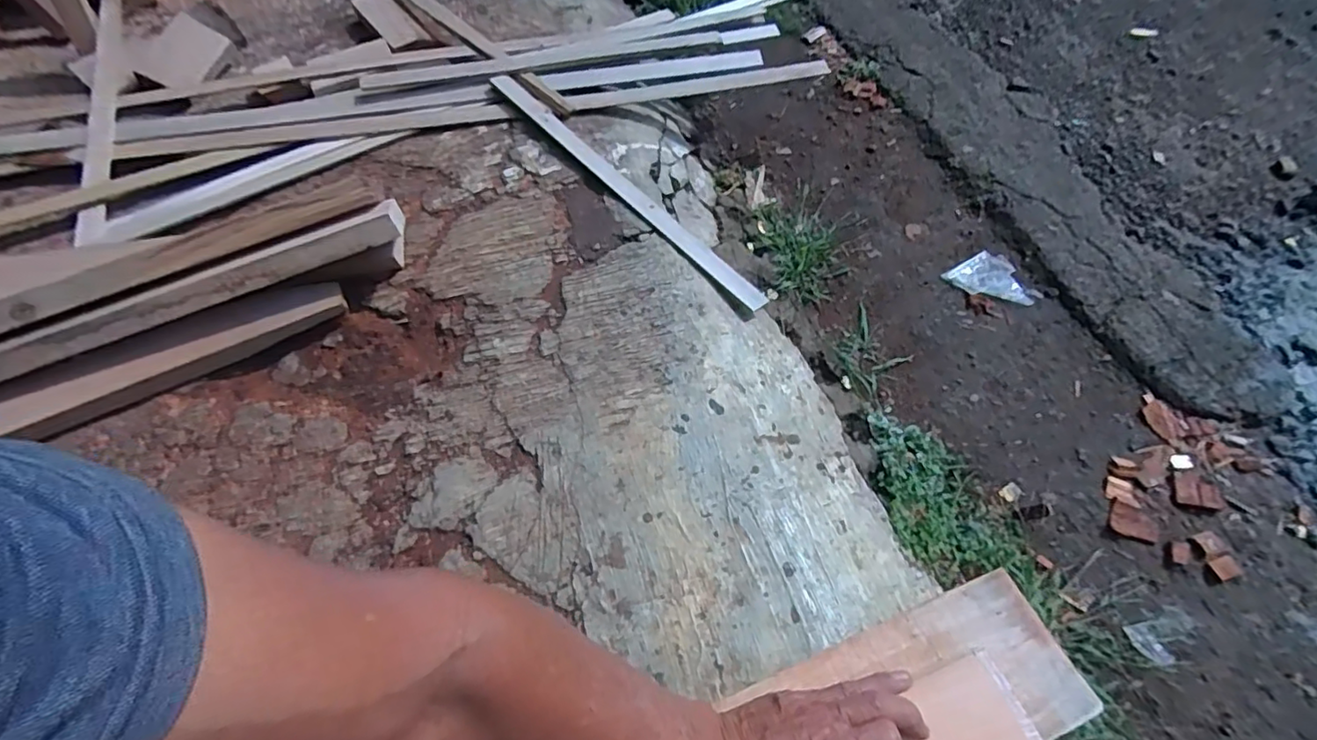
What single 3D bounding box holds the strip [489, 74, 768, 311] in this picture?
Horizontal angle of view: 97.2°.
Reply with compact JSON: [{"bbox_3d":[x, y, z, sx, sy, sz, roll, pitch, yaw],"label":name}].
[{"bbox_3d":[-0.058,-0.265,0.818,0.041,0.012,0.552,-34,69,-32],"label":"strip"}]

